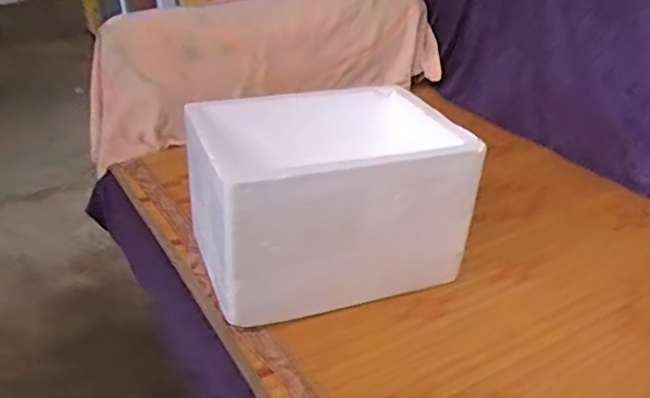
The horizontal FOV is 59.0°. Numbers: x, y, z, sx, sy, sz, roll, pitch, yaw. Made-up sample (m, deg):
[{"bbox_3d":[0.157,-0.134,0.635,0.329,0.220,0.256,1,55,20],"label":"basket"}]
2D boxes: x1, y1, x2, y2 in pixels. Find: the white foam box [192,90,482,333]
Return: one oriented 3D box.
[{"bbox_3d":[-0.005,-0.003,0.762,0.318,0.216,0.237,-14,34,-19],"label":"white foam box"}]

